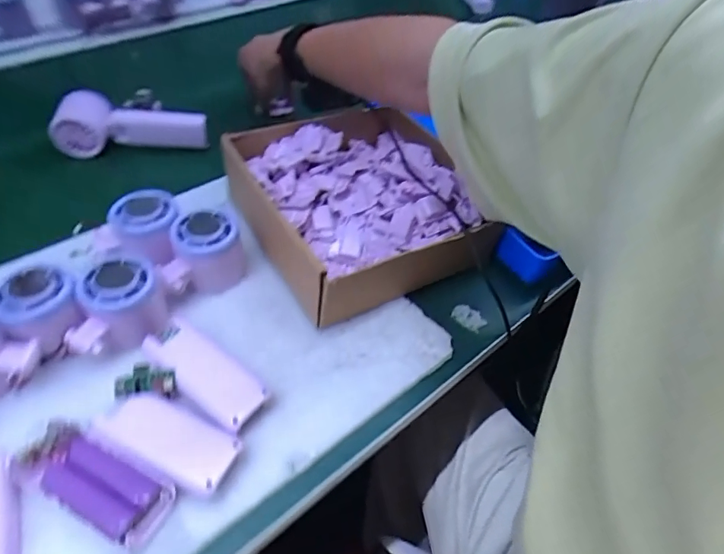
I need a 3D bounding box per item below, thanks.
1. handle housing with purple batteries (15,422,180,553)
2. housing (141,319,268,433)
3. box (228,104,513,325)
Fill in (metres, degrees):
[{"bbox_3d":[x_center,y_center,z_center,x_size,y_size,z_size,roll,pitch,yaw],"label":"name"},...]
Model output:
[{"bbox_3d":[-0.169,0.131,0.311,0.095,0.025,0.040,21,50,15],"label":"handle housing with purple batteries"},{"bbox_3d":[-0.119,0.071,0.363,0.105,0.024,0.042,29,53,21],"label":"housing"},{"bbox_3d":[-0.007,-0.078,0.483,0.205,0.079,0.220,-22,53,-22],"label":"box"}]

